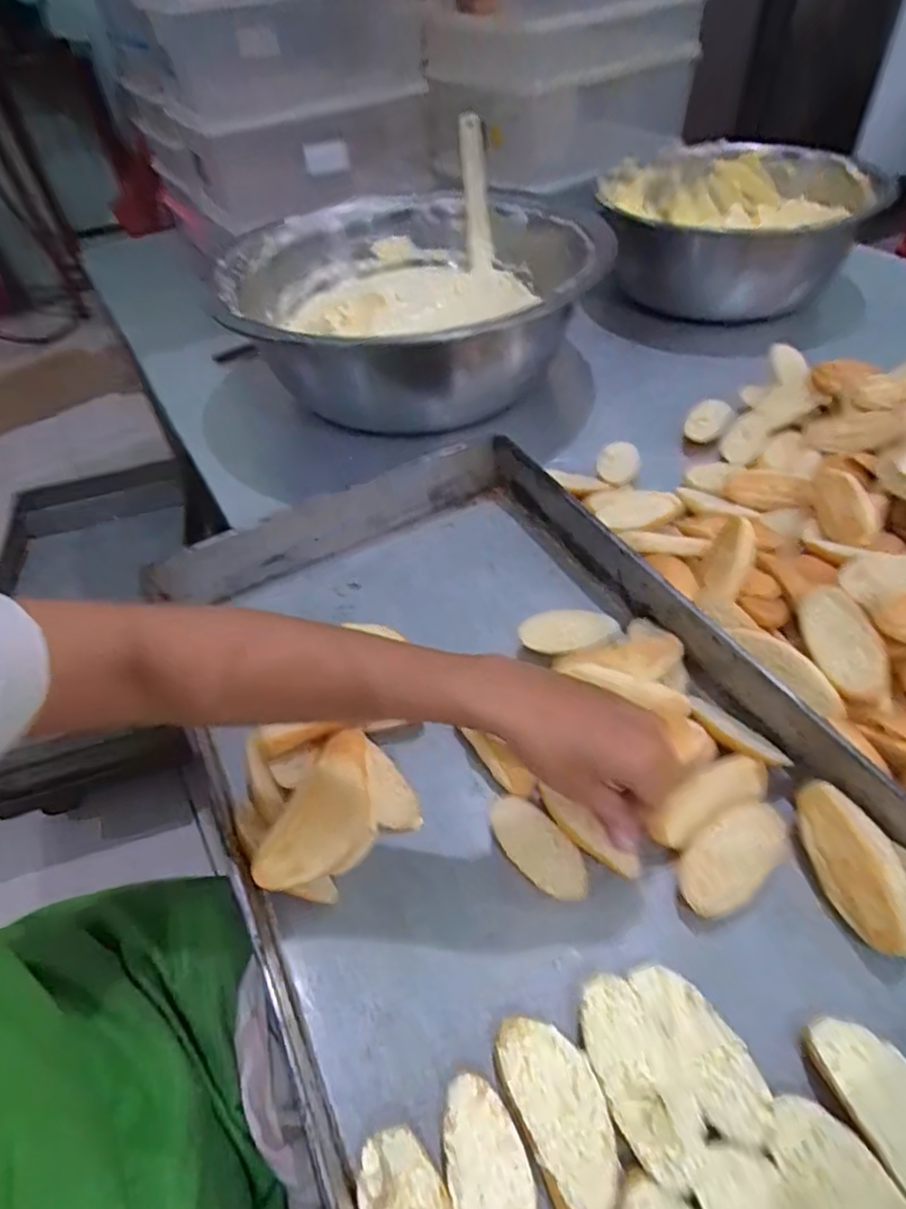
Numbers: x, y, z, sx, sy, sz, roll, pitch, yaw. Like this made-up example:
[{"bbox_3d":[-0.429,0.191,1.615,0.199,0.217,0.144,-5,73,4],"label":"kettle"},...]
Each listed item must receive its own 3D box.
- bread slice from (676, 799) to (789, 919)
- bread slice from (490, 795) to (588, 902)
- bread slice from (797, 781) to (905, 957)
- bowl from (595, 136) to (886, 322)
[{"bbox_3d":[0.177,0.158,0.391,0.082,0.014,0.042,-29,72,-19],"label":"bread slice"},{"bbox_3d":[0.056,0.158,0.403,0.037,0.008,0.074,-32,54,-21],"label":"bread slice"},{"bbox_3d":[0.242,0.156,0.373,0.045,0.015,0.094,-36,51,23],"label":"bread slice"},{"bbox_3d":[0.411,-0.583,0.971,0.333,0.164,0.333,-3,49,3],"label":"bowl"}]

